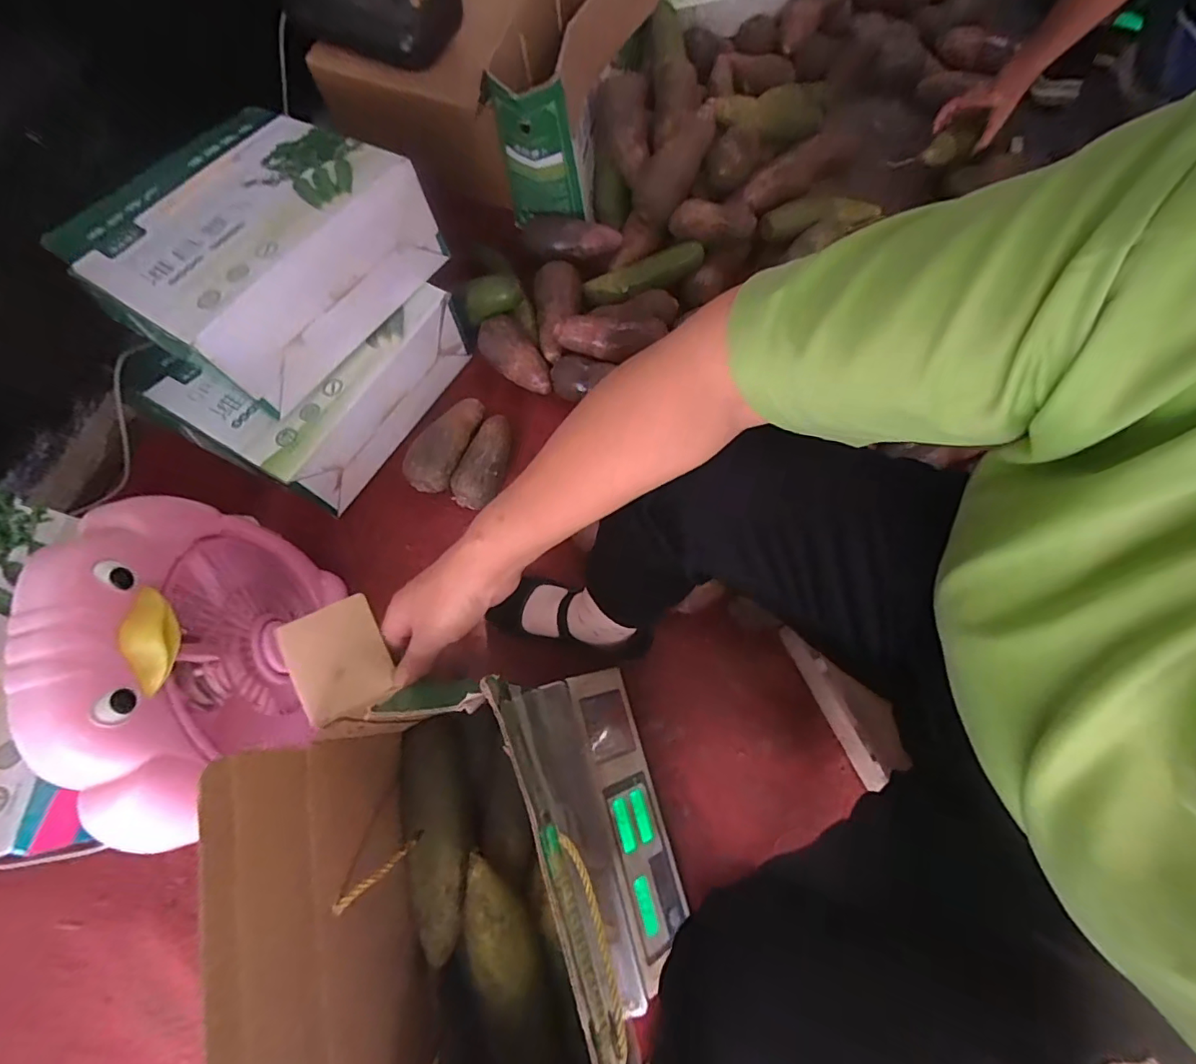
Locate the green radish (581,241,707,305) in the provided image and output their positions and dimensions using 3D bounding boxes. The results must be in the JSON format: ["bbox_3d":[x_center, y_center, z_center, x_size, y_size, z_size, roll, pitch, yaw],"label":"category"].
[{"bbox_3d":[0.073,-0.418,0.851,0.202,0.035,0.046,-13,72,14],"label":"green radish"}]

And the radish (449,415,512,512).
[{"bbox_3d":[-0.165,-0.104,0.777,0.063,0.051,0.150,20,74,6],"label":"radish"}]

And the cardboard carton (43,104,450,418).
[{"bbox_3d":[-0.472,-0.402,0.702,0.365,0.140,0.355,34,76,10],"label":"cardboard carton"}]

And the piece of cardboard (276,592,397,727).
[{"bbox_3d":[-0.180,0.089,0.362,0.060,0.006,0.074,-23,92,-20],"label":"piece of cardboard"}]

